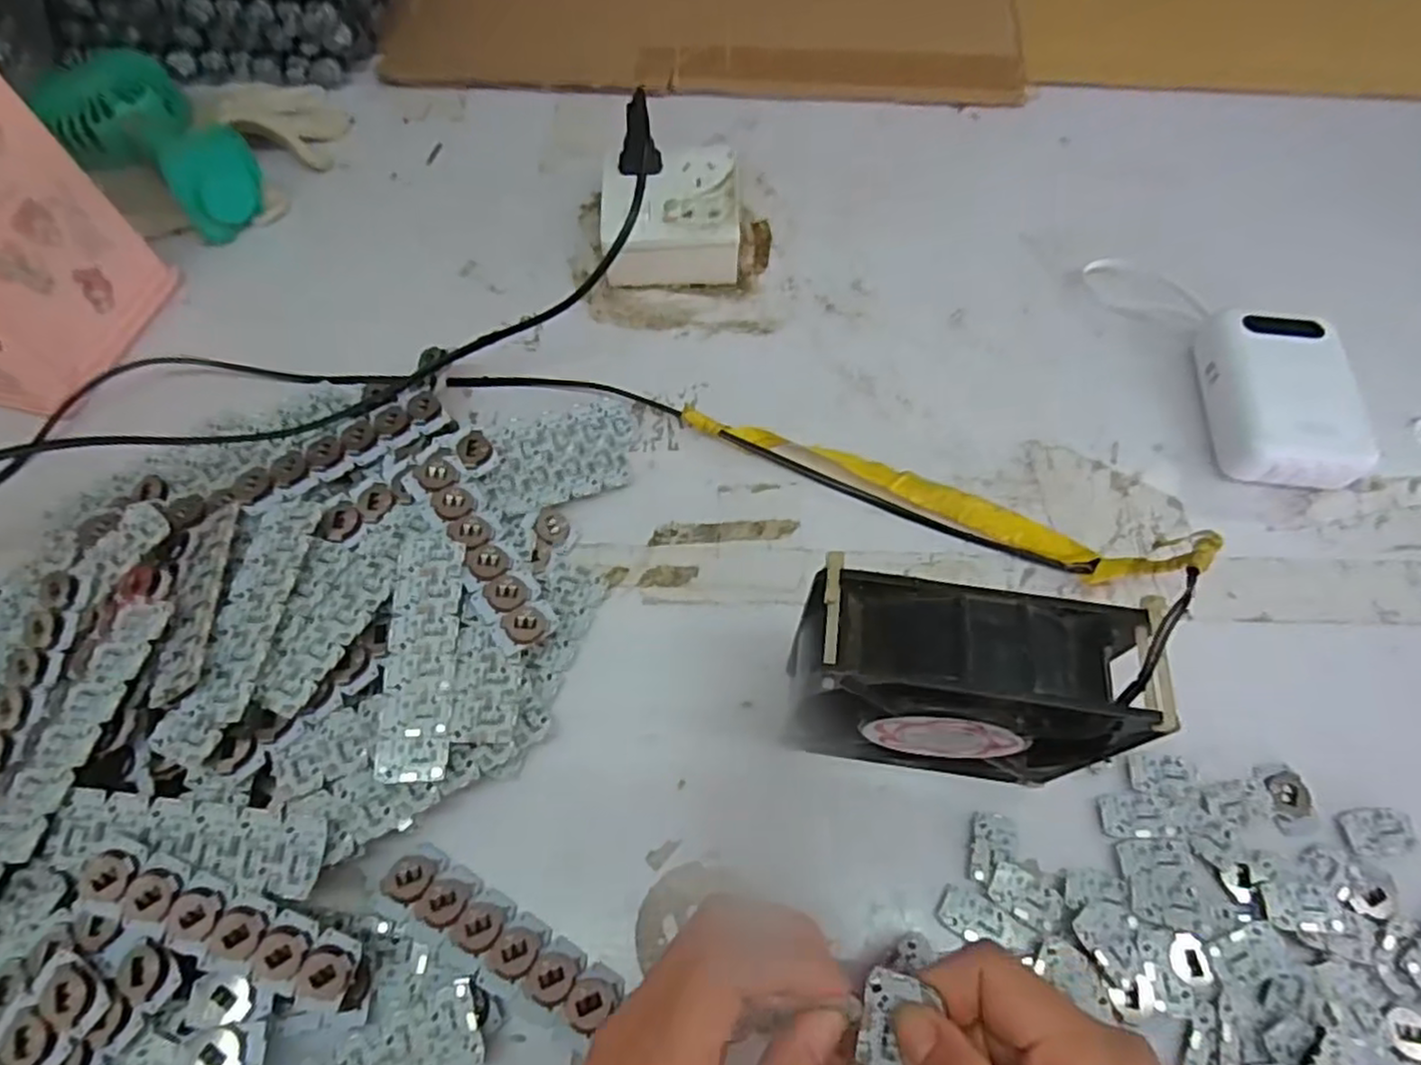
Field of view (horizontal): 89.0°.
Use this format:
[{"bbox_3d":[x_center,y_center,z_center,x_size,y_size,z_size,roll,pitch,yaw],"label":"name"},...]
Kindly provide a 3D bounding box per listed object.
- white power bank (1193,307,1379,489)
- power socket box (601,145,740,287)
[{"bbox_3d":[0.318,-0.075,0.408,0.064,0.034,0.108,8,62,4],"label":"white power bank"},{"bbox_3d":[-0.026,-0.207,0.478,0.086,0.046,0.091,0,62,0],"label":"power socket box"}]

